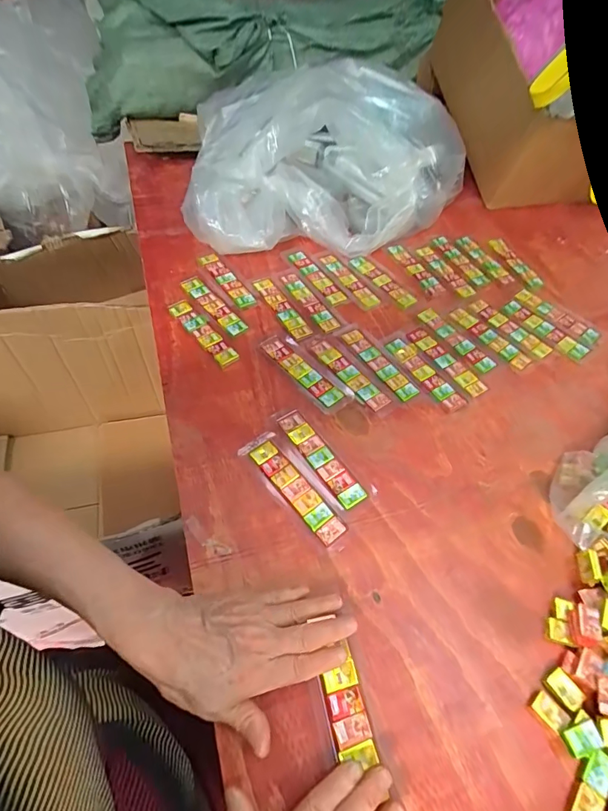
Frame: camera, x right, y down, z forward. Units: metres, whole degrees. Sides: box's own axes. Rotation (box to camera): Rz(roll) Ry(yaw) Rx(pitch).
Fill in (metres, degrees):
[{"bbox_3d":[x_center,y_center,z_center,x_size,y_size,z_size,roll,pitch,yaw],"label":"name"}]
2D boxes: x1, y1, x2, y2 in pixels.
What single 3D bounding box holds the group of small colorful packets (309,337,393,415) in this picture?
[{"bbox_3d":[0.052,-0.038,0.494,0.029,0.004,0.123,-31,63,-24],"label":"group of small colorful packets"}]

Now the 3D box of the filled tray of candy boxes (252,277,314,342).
[{"bbox_3d":[-0.028,-0.130,0.551,0.028,0.015,0.117,-23,60,-20],"label":"filled tray of candy boxes"}]

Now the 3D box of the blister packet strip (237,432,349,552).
[{"bbox_3d":[-0.007,0.081,0.408,0.036,0.008,0.135,-35,65,-26],"label":"blister packet strip"}]

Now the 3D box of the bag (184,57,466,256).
[{"bbox_3d":[0.009,-0.412,0.664,0.422,0.153,0.362,-17,58,-17],"label":"bag"}]

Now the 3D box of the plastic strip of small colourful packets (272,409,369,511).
[{"bbox_3d":[0.013,0.053,0.429,0.033,0.005,0.124,-29,62,-23],"label":"plastic strip of small colourful packets"}]

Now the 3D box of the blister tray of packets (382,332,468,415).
[{"bbox_3d":[0.142,-0.042,0.506,0.032,0.004,0.127,-25,60,-21],"label":"blister tray of packets"}]

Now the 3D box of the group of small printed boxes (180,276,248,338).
[{"bbox_3d":[-0.118,-0.131,0.547,0.026,0.005,0.121,-33,64,-25],"label":"group of small printed boxes"}]

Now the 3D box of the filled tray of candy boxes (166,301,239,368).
[{"bbox_3d":[-0.125,-0.091,0.516,0.025,0.009,0.120,-34,64,-26],"label":"filled tray of candy boxes"}]

